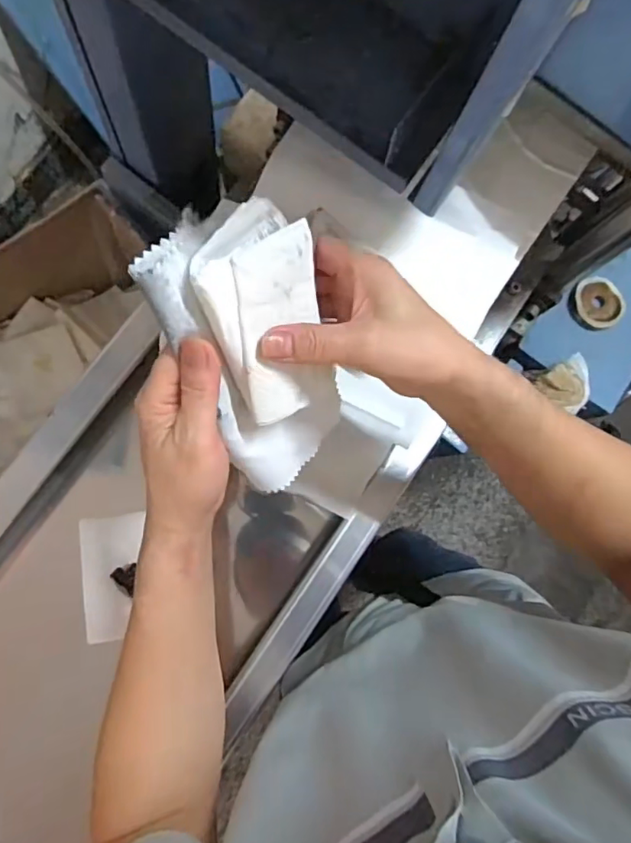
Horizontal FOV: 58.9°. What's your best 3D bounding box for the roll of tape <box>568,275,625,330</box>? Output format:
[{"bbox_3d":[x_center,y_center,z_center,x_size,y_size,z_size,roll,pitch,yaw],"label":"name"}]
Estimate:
[{"bbox_3d":[0.403,-0.169,0.802,0.078,0.017,0.078,1,82,-5],"label":"roll of tape"}]

